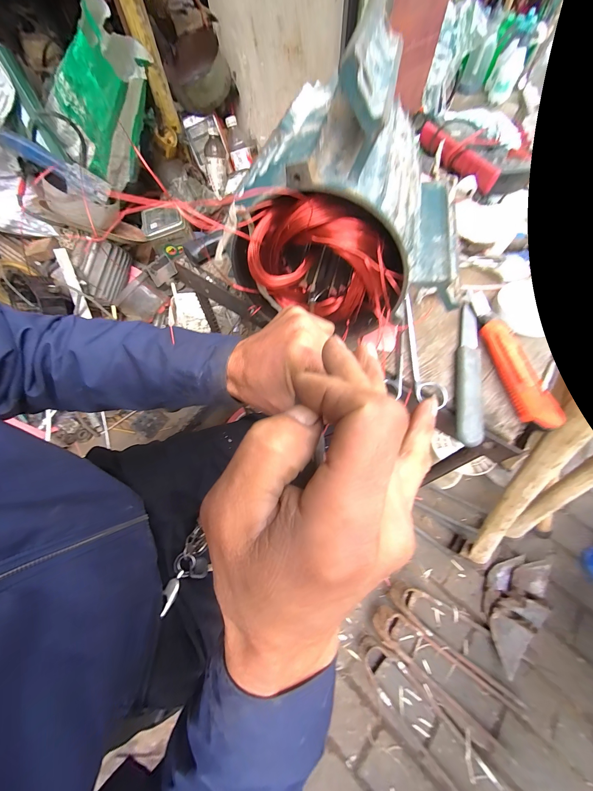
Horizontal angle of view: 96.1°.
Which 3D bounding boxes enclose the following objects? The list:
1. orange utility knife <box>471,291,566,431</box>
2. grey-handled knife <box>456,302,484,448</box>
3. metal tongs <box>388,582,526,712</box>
[{"bbox_3d":[0.240,-0.051,0.305,0.031,0.017,0.189,-4,63,0],"label":"orange utility knife"},{"bbox_3d":[0.194,-0.034,0.299,0.021,0.016,0.188,15,64,9],"label":"grey-handled knife"},{"bbox_3d":[0.477,0.702,0.778,0.427,0.074,0.124,33,68,17],"label":"metal tongs"}]

